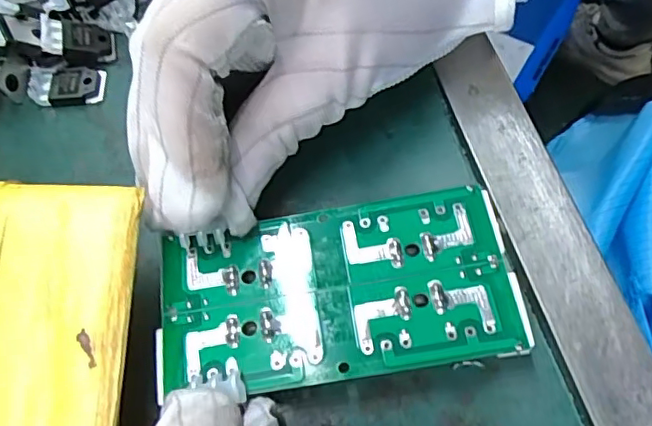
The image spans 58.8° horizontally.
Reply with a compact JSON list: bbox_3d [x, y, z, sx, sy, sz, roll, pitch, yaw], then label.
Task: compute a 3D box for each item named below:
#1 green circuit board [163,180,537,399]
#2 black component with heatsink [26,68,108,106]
[{"bbox_3d":[0.002,0.023,0.173,0.104,0.004,0.053,-8,63,-1],"label":"green circuit board"},{"bbox_3d":[-0.102,-0.050,0.227,0.029,0.006,0.015,-4,63,1],"label":"black component with heatsink"}]

